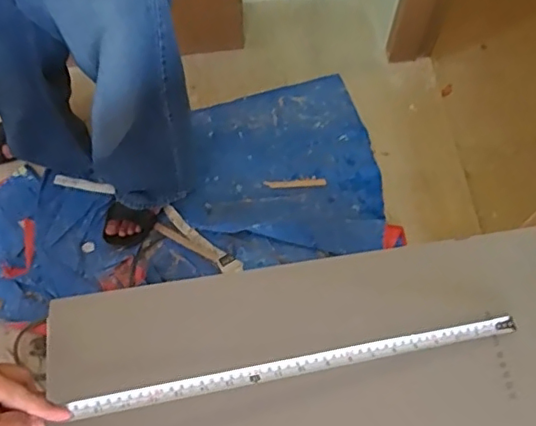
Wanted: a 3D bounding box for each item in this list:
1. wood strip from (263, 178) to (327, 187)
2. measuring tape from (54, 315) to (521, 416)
[{"bbox_3d":[0.068,-0.075,1.446,0.155,0.006,0.022,-3,55,1],"label":"wood strip"},{"bbox_3d":[0.047,0.155,0.597,0.471,0.007,0.018,-7,54,-14],"label":"measuring tape"}]

